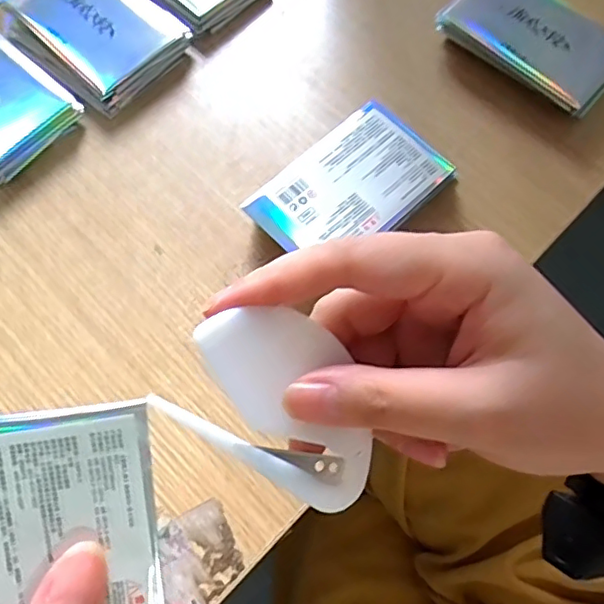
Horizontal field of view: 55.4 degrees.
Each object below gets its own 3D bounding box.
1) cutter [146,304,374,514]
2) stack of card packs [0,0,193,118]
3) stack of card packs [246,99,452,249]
[{"bbox_3d":[-0.004,0.030,0.175,0.070,0.010,0.045,39,74,-21],"label":"cutter"},{"bbox_3d":[-0.125,-0.161,0.343,0.098,0.021,0.073,39,74,15],"label":"stack of card packs"},{"bbox_3d":[0.025,-0.056,0.301,0.065,0.024,0.096,42,75,15],"label":"stack of card packs"}]

